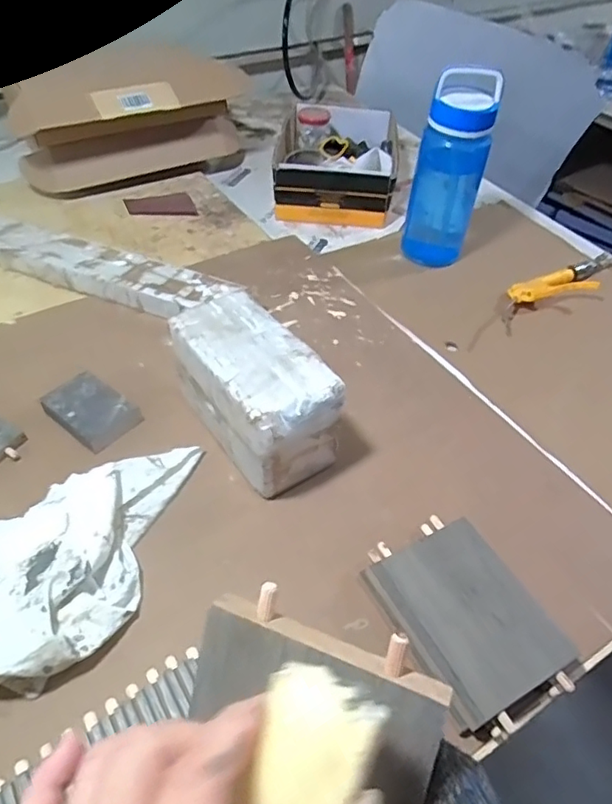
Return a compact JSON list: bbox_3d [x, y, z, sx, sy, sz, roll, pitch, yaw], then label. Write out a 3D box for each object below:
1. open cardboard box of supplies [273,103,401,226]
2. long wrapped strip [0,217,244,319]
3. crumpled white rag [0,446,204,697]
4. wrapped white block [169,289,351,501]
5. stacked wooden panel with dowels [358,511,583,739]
[{"bbox_3d":[0.058,-0.464,1.097,0.218,0.092,0.315,4,46,1],"label":"open cardboard box of supplies"},{"bbox_3d":[-0.407,-0.230,0.895,0.648,0.047,0.090,20,48,15],"label":"long wrapped strip"},{"bbox_3d":[-0.214,0.142,0.540,0.264,0.041,0.201,-15,49,-16],"label":"crumpled white rag"},{"bbox_3d":[-0.058,-0.010,0.639,0.110,0.124,0.205,-26,53,-25],"label":"wrapped white block"},{"bbox_3d":[0.143,0.192,0.521,0.126,0.042,0.183,-21,51,-22],"label":"stacked wooden panel with dowels"}]

